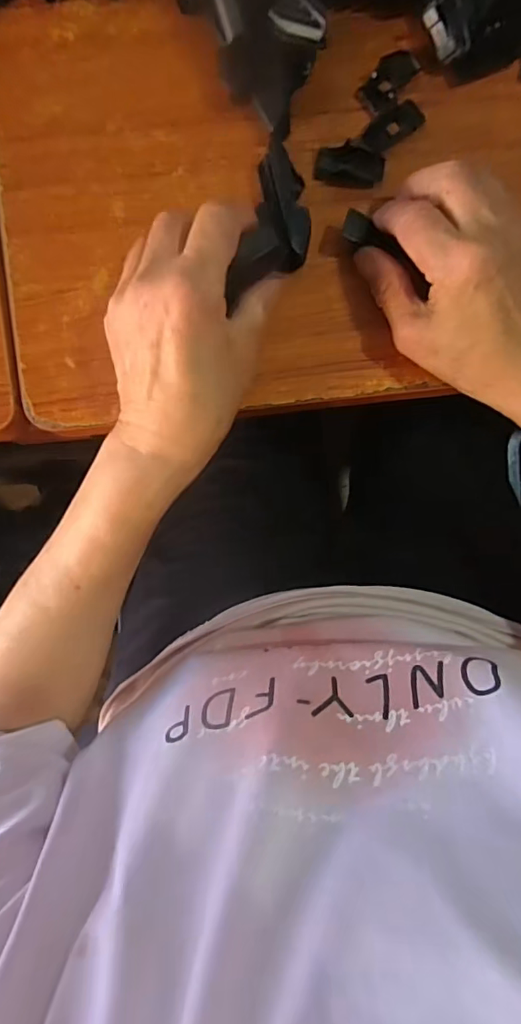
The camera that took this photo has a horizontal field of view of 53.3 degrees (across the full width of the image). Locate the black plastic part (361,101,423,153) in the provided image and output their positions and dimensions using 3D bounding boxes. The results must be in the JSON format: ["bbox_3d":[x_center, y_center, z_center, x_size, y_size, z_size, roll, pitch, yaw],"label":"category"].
[{"bbox_3d":[0.083,-0.240,0.324,0.039,0.004,0.020,-39,93,-1],"label":"black plastic part"}]

